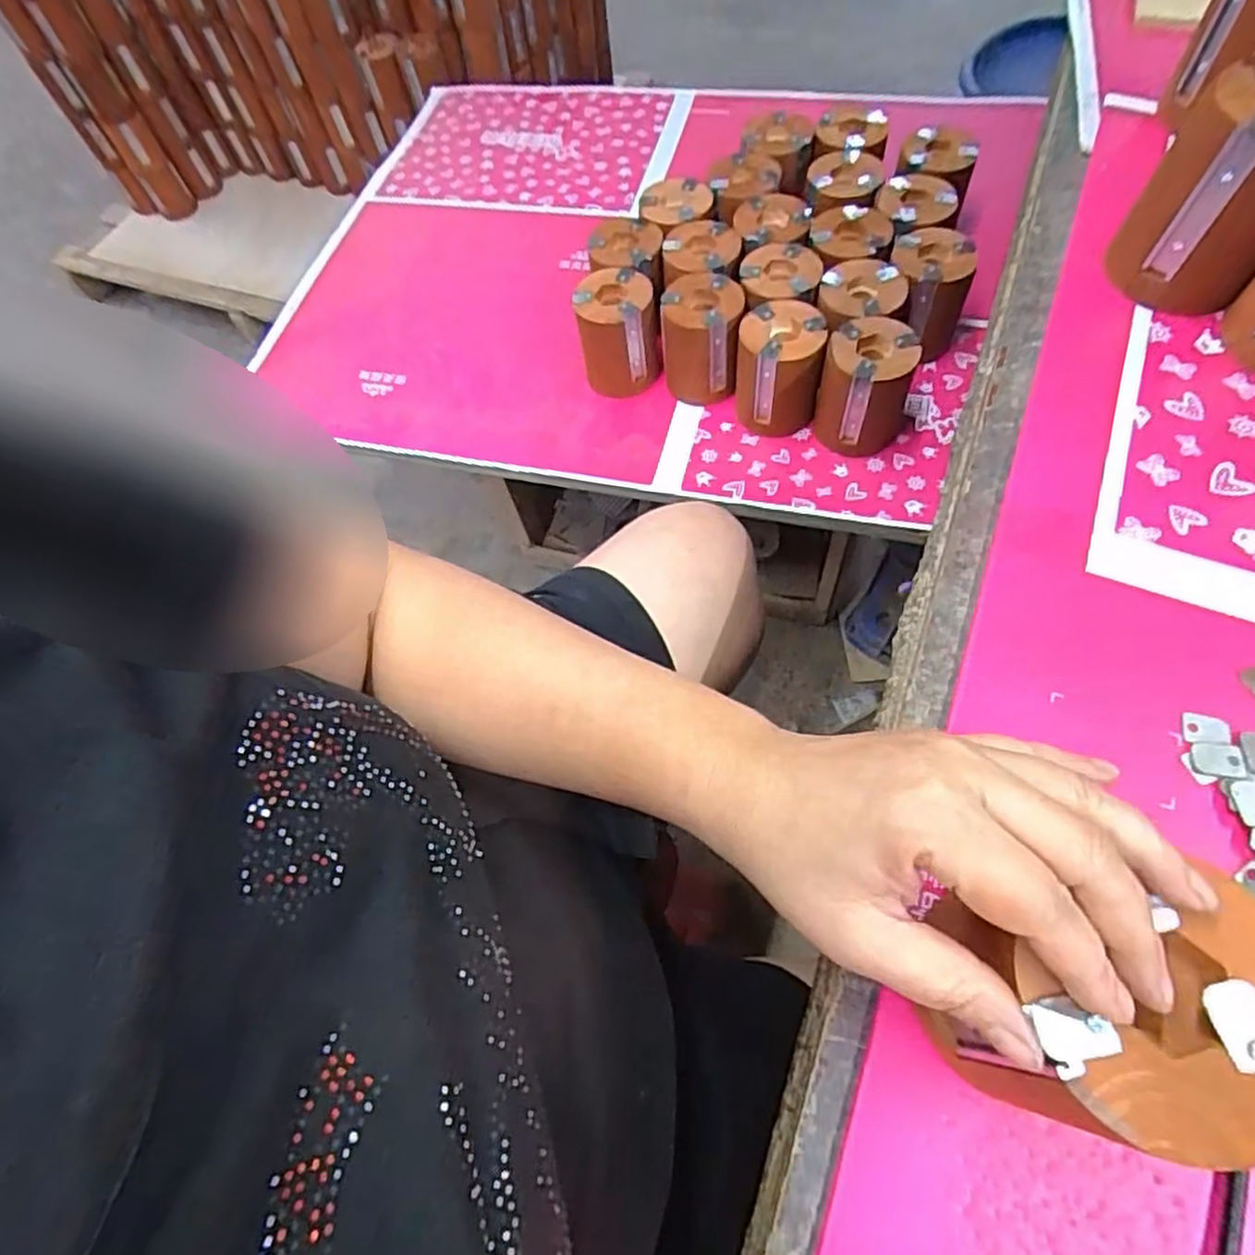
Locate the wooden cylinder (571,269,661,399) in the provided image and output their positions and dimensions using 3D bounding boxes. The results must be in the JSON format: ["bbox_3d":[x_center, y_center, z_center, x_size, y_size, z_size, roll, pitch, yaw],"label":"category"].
[{"bbox_3d":[-0.010,-0.302,0.733,0.082,0.099,0.072,-1,63,5],"label":"wooden cylinder"}]

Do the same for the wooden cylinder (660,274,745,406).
[{"bbox_3d":[0.075,-0.291,0.721,0.079,0.097,0.079,8,65,10],"label":"wooden cylinder"}]

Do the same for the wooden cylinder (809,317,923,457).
[{"bbox_3d":[0.224,-0.223,0.668,0.077,0.099,0.075,-2,63,4],"label":"wooden cylinder"}]

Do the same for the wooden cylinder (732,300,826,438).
[{"bbox_3d":[0.146,-0.251,0.693,0.078,0.100,0.080,3,64,7],"label":"wooden cylinder"}]

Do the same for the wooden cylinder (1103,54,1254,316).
[{"bbox_3d":[0.337,-0.249,0.404,0.073,0.103,0.081,24,67,15],"label":"wooden cylinder"}]

